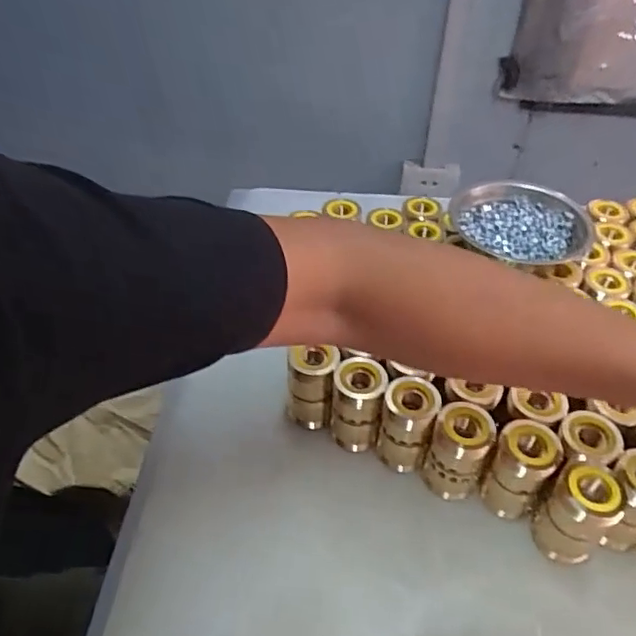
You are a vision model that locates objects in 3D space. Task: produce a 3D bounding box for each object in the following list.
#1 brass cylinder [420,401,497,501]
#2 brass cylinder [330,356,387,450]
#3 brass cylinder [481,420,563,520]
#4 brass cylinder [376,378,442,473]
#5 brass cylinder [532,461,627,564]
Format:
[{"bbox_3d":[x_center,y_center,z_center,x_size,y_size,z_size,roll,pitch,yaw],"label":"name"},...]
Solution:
[{"bbox_3d":[0.102,0.100,0.417,0.040,0.073,0.038,18,47,17],"label":"brass cylinder"},{"bbox_3d":[0.031,0.071,0.446,0.038,0.073,0.036,3,44,3],"label":"brass cylinder"},{"bbox_3d":[0.145,0.109,0.407,0.039,0.071,0.041,0,44,0],"label":"brass cylinder"},{"bbox_3d":[0.067,0.085,0.433,0.039,0.072,0.038,11,45,11],"label":"brass cylinder"},{"bbox_3d":[0.176,0.133,0.384,0.040,0.069,0.035,30,51,27],"label":"brass cylinder"}]

